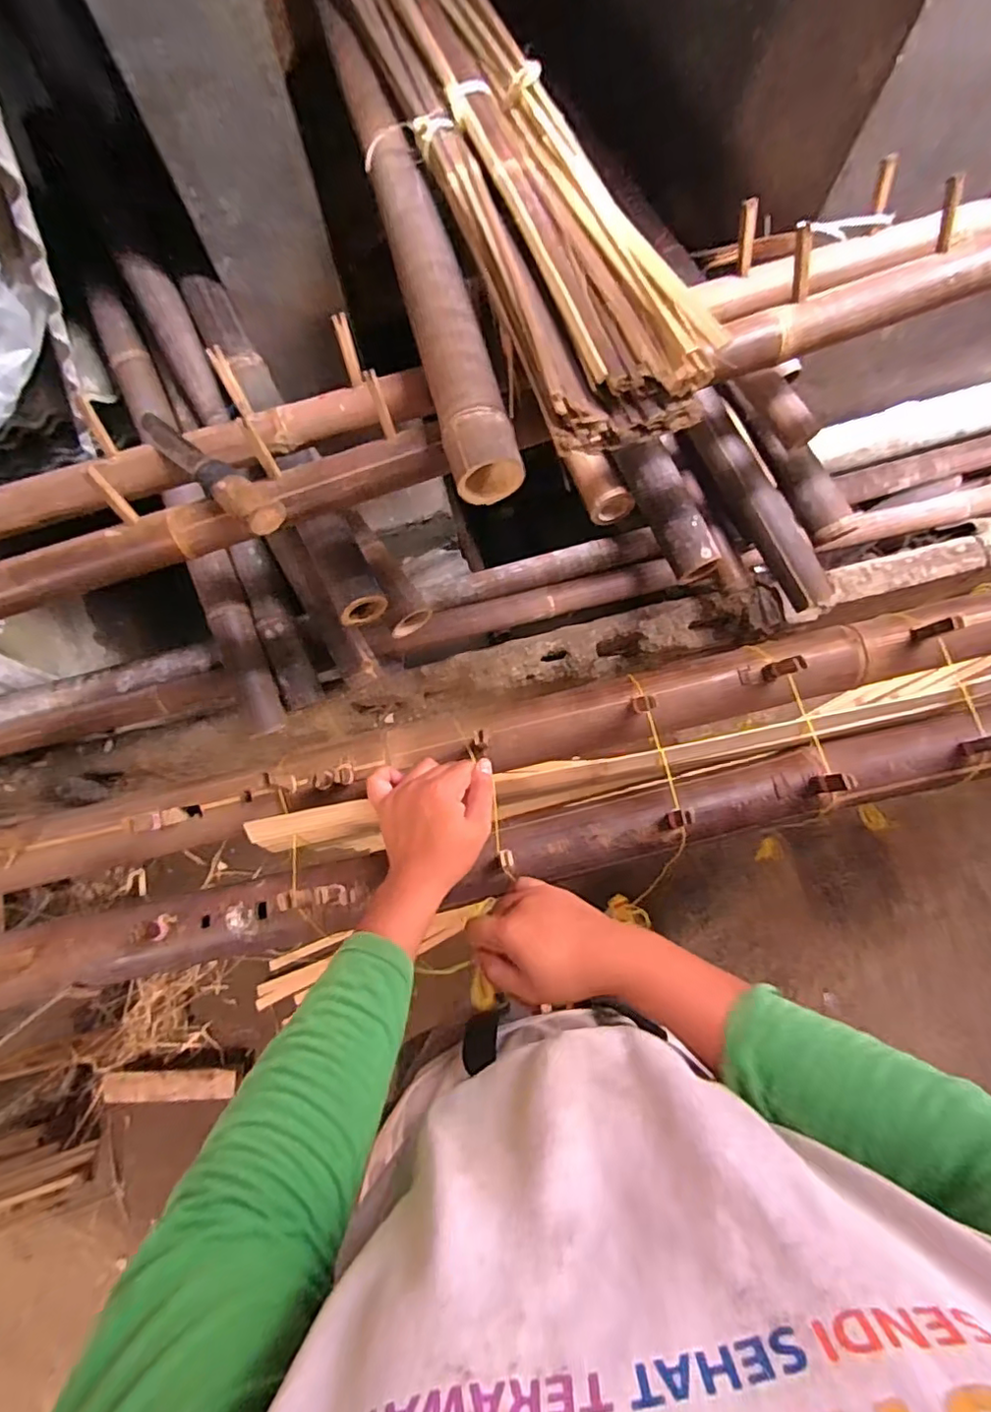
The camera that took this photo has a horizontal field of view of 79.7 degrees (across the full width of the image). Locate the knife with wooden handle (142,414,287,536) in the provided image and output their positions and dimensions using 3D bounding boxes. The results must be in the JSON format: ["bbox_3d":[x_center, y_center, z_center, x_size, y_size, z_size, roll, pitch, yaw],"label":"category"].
[{"bbox_3d":[-0.354,-0.289,0.708,0.045,0.034,0.333,-46,62,-9],"label":"knife with wooden handle"}]

